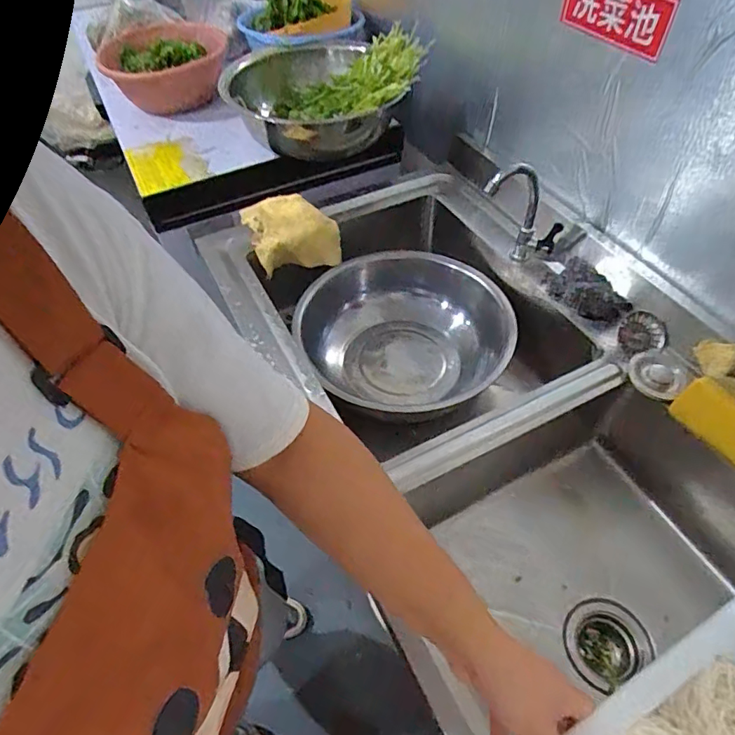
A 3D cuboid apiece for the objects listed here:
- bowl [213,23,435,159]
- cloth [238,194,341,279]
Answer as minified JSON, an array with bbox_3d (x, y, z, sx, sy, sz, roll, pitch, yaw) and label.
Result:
[{"bbox_3d":[-0.095,-0.566,1.071,0.386,0.163,0.298,12,52,11],"label":"bowl"},{"bbox_3d":[-0.145,-0.261,0.992,0.166,0.089,0.145,-16,53,-12],"label":"cloth"}]

